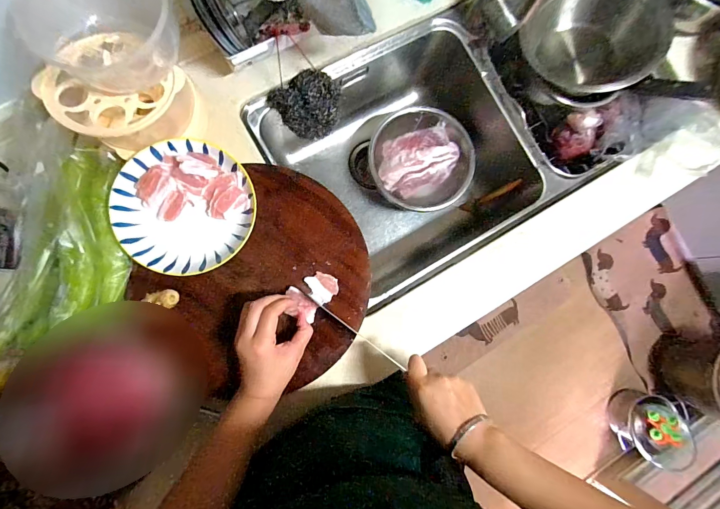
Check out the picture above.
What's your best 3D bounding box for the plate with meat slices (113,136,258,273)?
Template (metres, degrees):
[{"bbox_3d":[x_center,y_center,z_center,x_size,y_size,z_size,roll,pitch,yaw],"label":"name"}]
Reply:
[{"bbox_3d":[-0.231,-0.063,0.454,0.177,0.033,0.170,1,85,-6],"label":"plate with meat slices"}]

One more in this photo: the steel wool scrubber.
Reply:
[{"bbox_3d":[-0.083,-0.244,0.562,0.110,0.057,0.087,-27,88,-8],"label":"steel wool scrubber"}]

